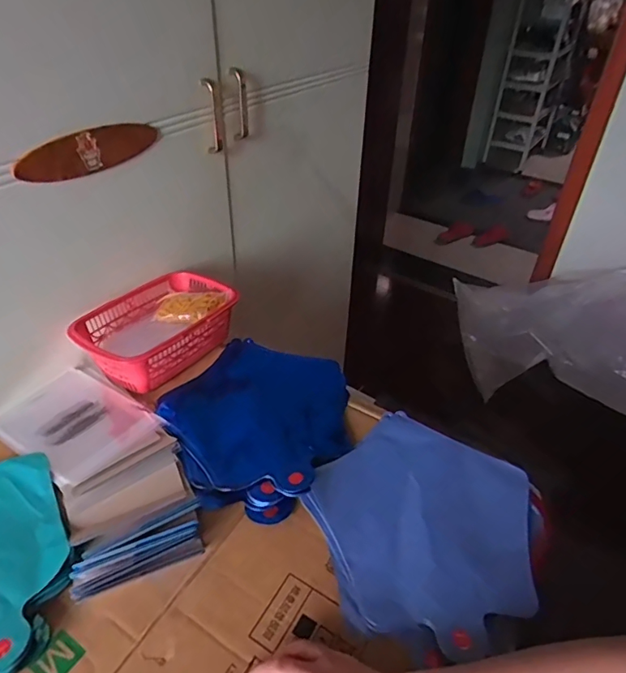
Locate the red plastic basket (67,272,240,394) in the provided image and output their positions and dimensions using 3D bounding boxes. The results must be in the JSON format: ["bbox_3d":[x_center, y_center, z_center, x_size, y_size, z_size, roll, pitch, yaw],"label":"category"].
[{"bbox_3d":[-0.216,-0.014,0.693,0.132,0.065,0.219,23,43,24],"label":"red plastic basket"}]

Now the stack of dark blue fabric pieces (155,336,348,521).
[{"bbox_3d":[-0.070,0.092,0.608,0.236,0.023,0.242,27,45,28],"label":"stack of dark blue fabric pieces"}]

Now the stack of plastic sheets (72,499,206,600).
[{"bbox_3d":[-0.163,0.199,0.458,0.126,0.030,0.060,-15,42,-21],"label":"stack of plastic sheets"}]

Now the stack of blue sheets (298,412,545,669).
[{"bbox_3d":[0.116,0.190,0.507,0.222,0.011,0.240,24,43,24],"label":"stack of blue sheets"}]

